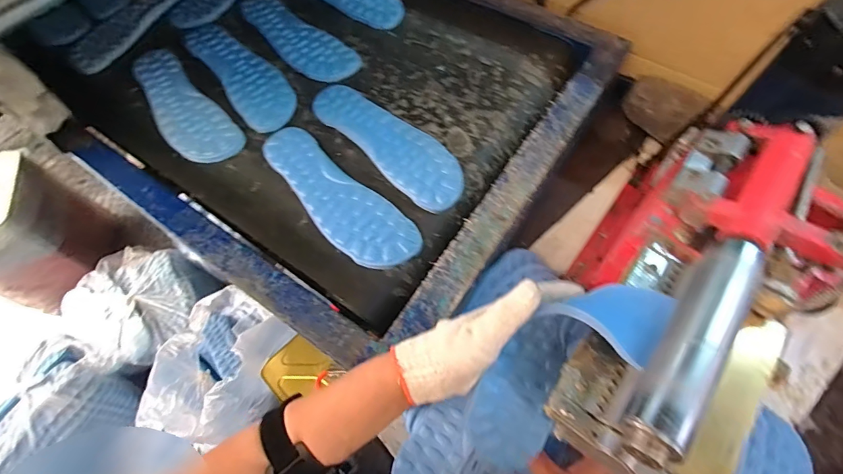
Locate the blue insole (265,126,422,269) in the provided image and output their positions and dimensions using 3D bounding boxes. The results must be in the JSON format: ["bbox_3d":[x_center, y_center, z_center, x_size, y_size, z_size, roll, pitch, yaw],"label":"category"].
[{"bbox_3d":[-0.111,-0.054,0.499,0.077,0.007,0.256,-42,70,-16],"label":"blue insole"}]

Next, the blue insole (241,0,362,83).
[{"bbox_3d":[-0.206,-0.324,0.641,0.081,0.008,0.267,-40,69,-16],"label":"blue insole"}]

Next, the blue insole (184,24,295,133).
[{"bbox_3d":[-0.268,-0.249,0.606,0.082,0.006,0.256,-37,68,-14],"label":"blue insole"}]

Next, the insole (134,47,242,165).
[{"bbox_3d":[-0.349,-0.194,0.581,0.081,0.009,0.269,-39,69,-15],"label":"insole"}]

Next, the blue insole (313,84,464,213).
[{"bbox_3d":[-0.047,-0.130,0.532,0.078,0.012,0.255,-41,69,-16],"label":"blue insole"}]

